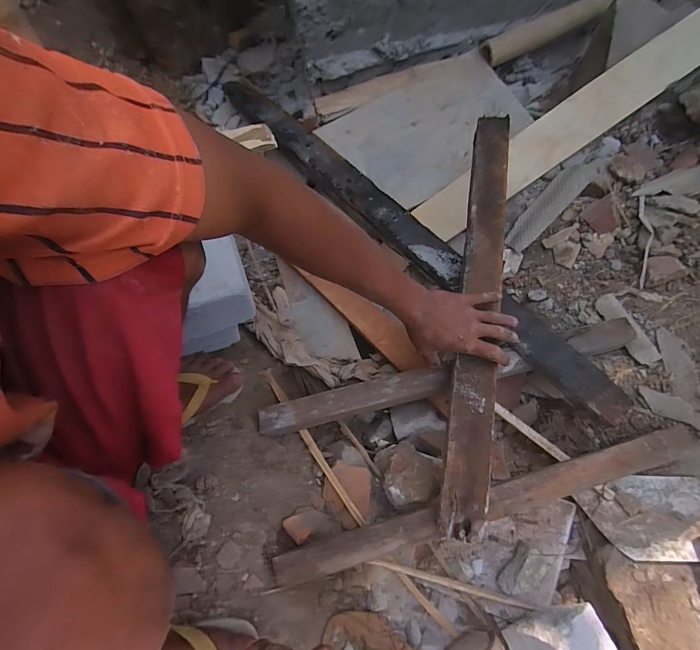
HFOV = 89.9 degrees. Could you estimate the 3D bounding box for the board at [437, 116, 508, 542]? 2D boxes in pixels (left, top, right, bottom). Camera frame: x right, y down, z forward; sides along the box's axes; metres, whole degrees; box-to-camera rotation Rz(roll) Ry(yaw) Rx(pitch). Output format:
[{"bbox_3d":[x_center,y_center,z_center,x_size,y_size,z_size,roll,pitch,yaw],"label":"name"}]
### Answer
[{"bbox_3d":[0.188,-0.040,0.513,0.057,0.023,0.624,8,75,5],"label":"board"}]

